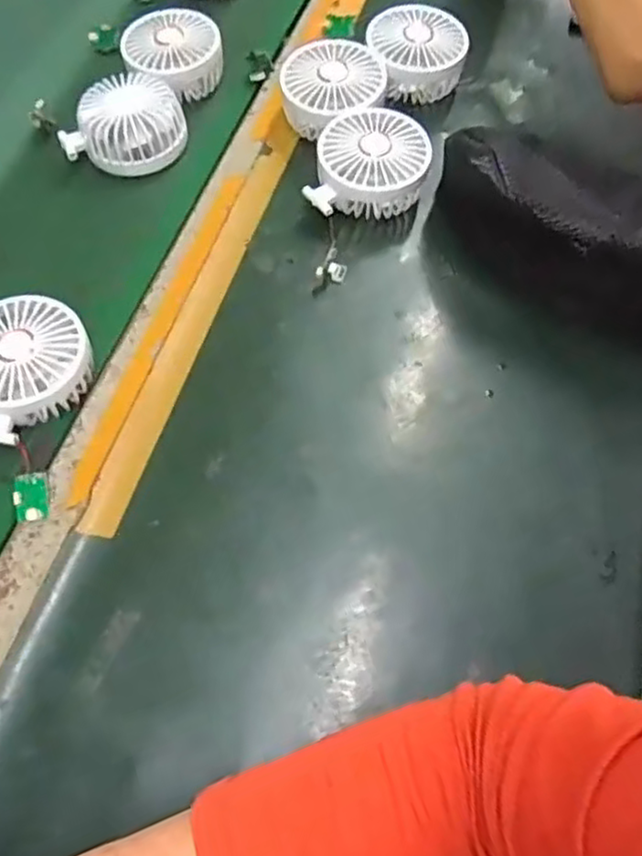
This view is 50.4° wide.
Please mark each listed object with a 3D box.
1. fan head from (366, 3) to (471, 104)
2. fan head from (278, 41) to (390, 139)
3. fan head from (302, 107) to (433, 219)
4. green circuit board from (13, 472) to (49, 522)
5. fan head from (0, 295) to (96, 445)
[{"bbox_3d":[0.084,-0.329,0.605,0.087,0.048,0.087,-23,68,-9],"label":"fan head"},{"bbox_3d":[0.010,-0.286,0.585,0.085,0.049,0.082,0,65,0],"label":"fan head"},{"bbox_3d":[0.040,-0.209,0.549,0.090,0.046,0.089,13,67,7],"label":"fan head"},{"bbox_3d":[-0.188,0.045,0.444,0.020,0.004,0.031,-5,77,-13],"label":"green circuit board"},{"bbox_3d":[-0.205,-0.045,0.476,0.087,0.034,0.093,-24,67,-10],"label":"fan head"}]

